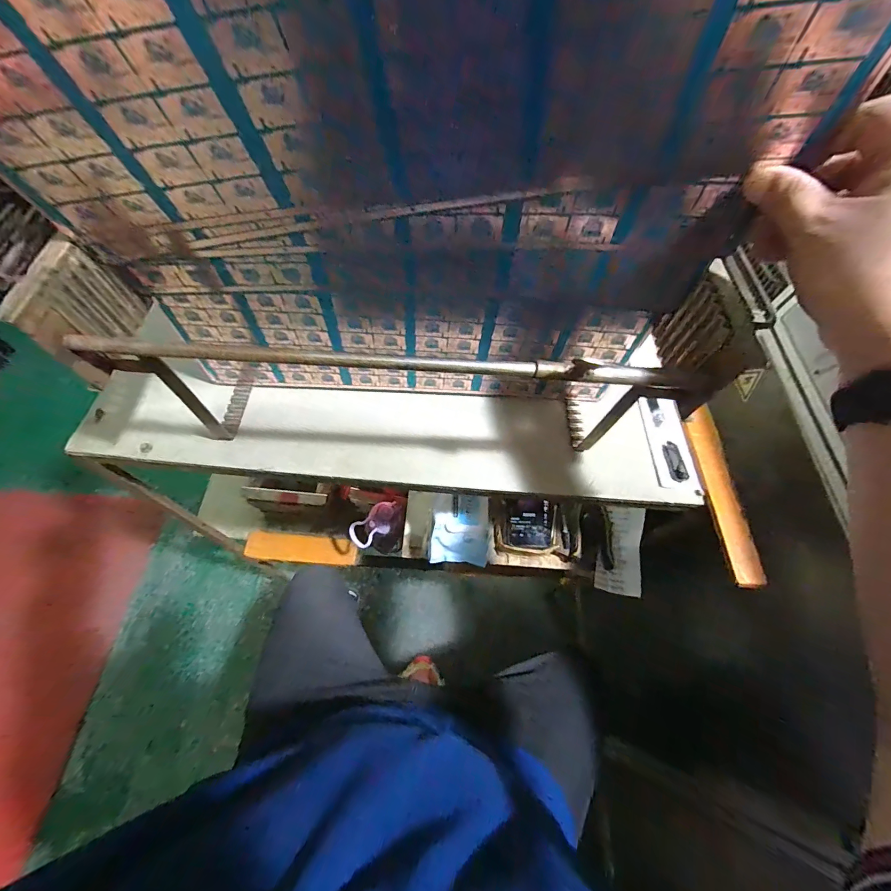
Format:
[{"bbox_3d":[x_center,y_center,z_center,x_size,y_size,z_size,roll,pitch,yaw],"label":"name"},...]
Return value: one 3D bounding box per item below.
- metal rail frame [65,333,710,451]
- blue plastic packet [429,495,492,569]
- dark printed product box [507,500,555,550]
[{"bbox_3d":[-0.036,-0.042,0.379,0.511,0.183,0.044,5,63,-2],"label":"metal rail frame"},{"bbox_3d":[0.025,0.131,0.591,0.095,0.053,0.098,6,63,-1],"label":"blue plastic packet"},{"bbox_3d":[0.148,0.133,0.648,0.083,0.030,0.083,7,83,-3],"label":"dark printed product box"}]

